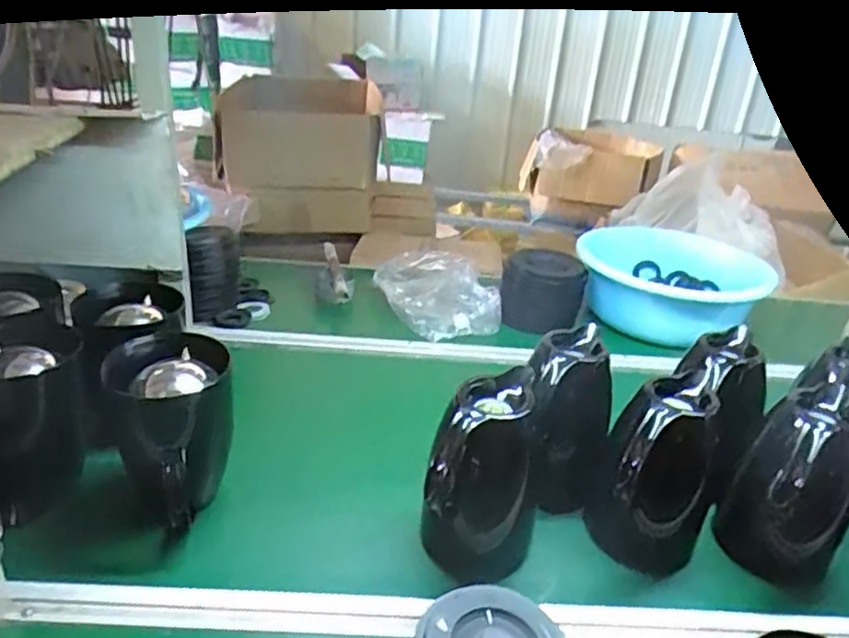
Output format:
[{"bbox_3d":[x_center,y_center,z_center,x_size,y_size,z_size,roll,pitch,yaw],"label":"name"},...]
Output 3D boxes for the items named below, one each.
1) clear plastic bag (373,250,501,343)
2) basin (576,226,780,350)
[{"bbox_3d":[0.022,-0.052,1.261,0.192,0.079,0.281,-4,27,-20],"label":"clear plastic bag"},{"bbox_3d":[0.512,-0.066,1.355,0.363,0.167,0.363,13,26,14],"label":"basin"}]

